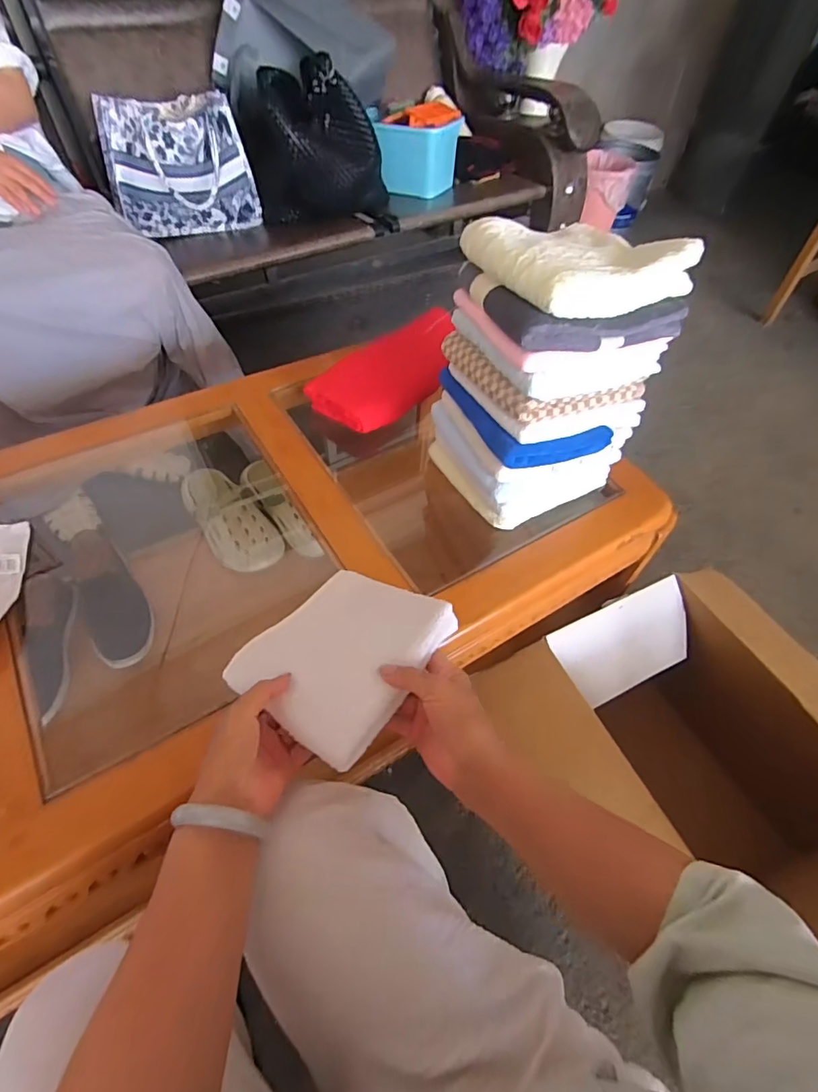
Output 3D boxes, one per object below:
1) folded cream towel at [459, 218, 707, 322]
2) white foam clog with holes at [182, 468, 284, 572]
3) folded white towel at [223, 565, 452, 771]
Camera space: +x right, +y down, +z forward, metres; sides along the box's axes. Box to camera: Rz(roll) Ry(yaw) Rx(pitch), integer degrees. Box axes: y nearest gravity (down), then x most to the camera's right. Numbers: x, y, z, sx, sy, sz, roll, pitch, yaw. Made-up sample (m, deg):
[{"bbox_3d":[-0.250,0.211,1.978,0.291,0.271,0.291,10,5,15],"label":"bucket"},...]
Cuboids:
[{"bbox_3d":[0.171,-0.298,0.518,0.172,0.044,0.156,-19,57,-17],"label":"folded cream towel"},{"bbox_3d":[-0.354,-0.065,0.974,0.109,0.071,0.265,-34,62,-25],"label":"white foam clog with holes"},{"bbox_3d":[-0.065,0.097,0.484,0.162,0.019,0.168,21,53,36],"label":"folded white towel"}]

